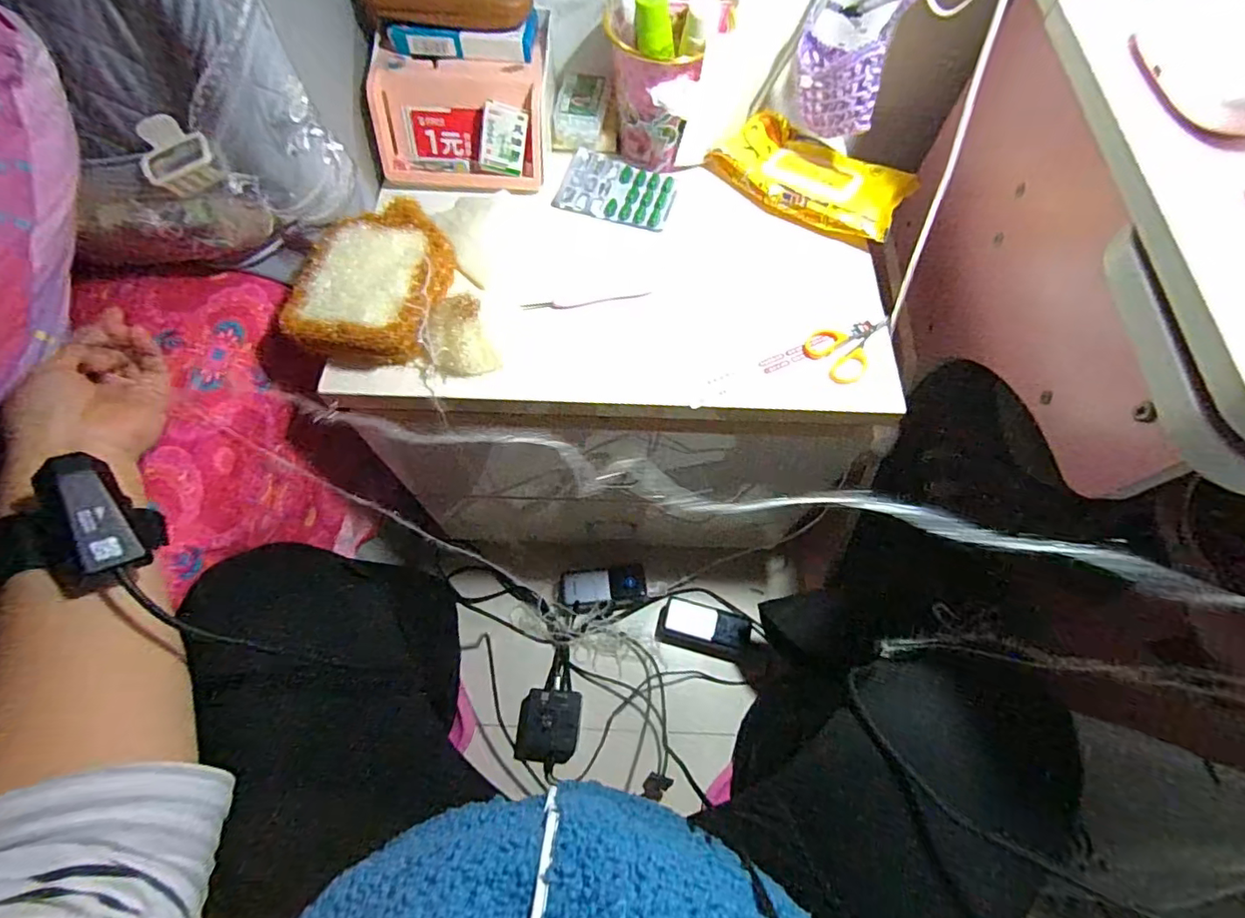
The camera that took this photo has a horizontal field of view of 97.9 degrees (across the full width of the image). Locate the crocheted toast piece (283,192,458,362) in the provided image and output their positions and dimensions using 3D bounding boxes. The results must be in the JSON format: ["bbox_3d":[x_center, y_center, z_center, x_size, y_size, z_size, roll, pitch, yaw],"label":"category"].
[{"bbox_3d":[-0.219,-0.154,0.480,0.125,0.045,0.144,1,64,-1],"label":"crocheted toast piece"}]

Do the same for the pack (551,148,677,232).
[{"bbox_3d":[-0.005,-0.283,0.570,0.118,0.009,0.087,15,65,6],"label":"pack"}]

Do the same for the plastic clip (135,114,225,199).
[{"bbox_3d":[-0.332,-0.225,0.402,0.048,0.043,0.029,-35,70,-16],"label":"plastic clip"}]

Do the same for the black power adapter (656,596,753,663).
[{"bbox_3d":[0.123,0.258,0.820,0.133,0.022,0.065,15,65,6],"label":"black power adapter"}]

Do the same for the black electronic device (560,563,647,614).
[{"bbox_3d":[-0.028,0.201,0.836,0.129,0.030,0.061,-7,65,-5],"label":"black electronic device"}]

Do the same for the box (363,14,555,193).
[{"bbox_3d":[-0.158,-0.355,0.550,0.170,0.077,0.140,0,64,-1],"label":"box"}]

